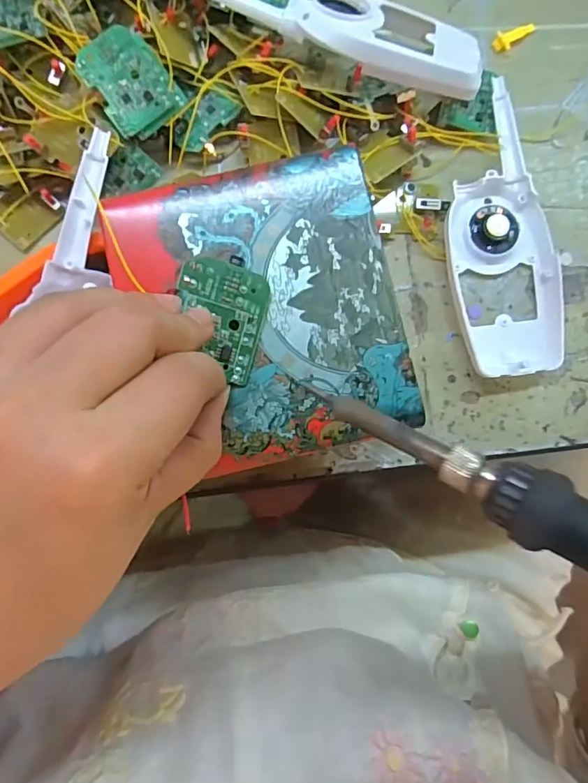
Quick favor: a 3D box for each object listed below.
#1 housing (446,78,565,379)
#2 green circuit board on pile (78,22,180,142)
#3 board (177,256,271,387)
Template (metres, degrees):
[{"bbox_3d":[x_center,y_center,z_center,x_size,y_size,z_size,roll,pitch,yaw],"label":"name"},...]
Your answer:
[{"bbox_3d":[0.116,-0.088,0.284,0.057,0.017,0.159,-6,86,-2],"label":"housing"},{"bbox_3d":[-0.086,-0.161,0.259,0.038,0.004,0.042,-40,121,-6],"label":"green circuit board on pile"},{"bbox_3d":[-0.028,-0.027,0.187,0.034,0.004,0.043,15,88,-21],"label":"board"}]

